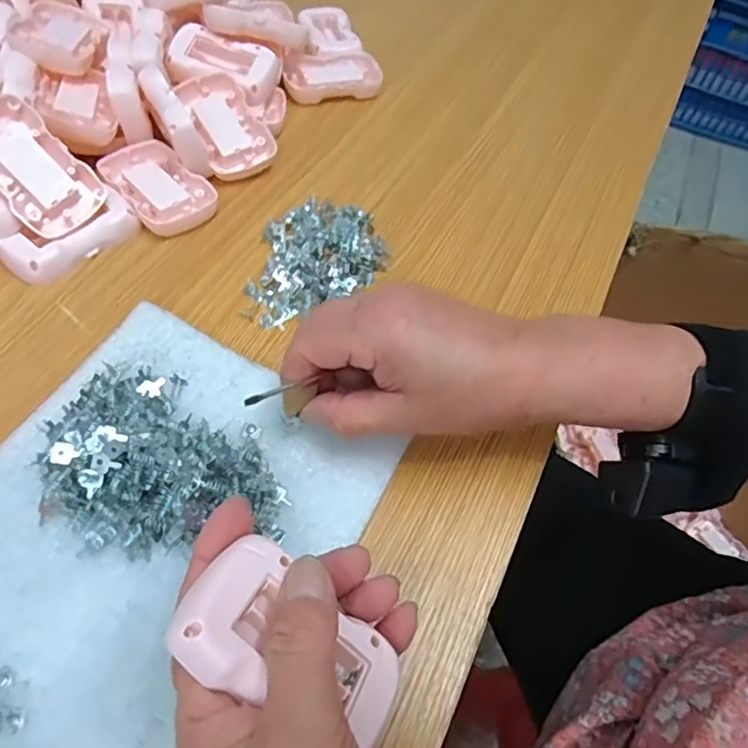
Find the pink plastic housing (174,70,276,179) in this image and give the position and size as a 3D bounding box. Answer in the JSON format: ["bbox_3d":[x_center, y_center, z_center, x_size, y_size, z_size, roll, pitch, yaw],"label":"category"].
[{"bbox_3d":[-0.117,-0.194,0.446,0.052,0.011,0.089,-31,83,-17],"label":"pink plastic housing"}]

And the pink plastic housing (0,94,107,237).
[{"bbox_3d":[-0.224,-0.134,0.373,0.086,0.013,0.053,46,71,-15],"label":"pink plastic housing"}]

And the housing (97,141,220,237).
[{"bbox_3d":[-0.158,-0.138,0.420,0.090,0.010,0.054,41,61,19],"label":"housing"}]

